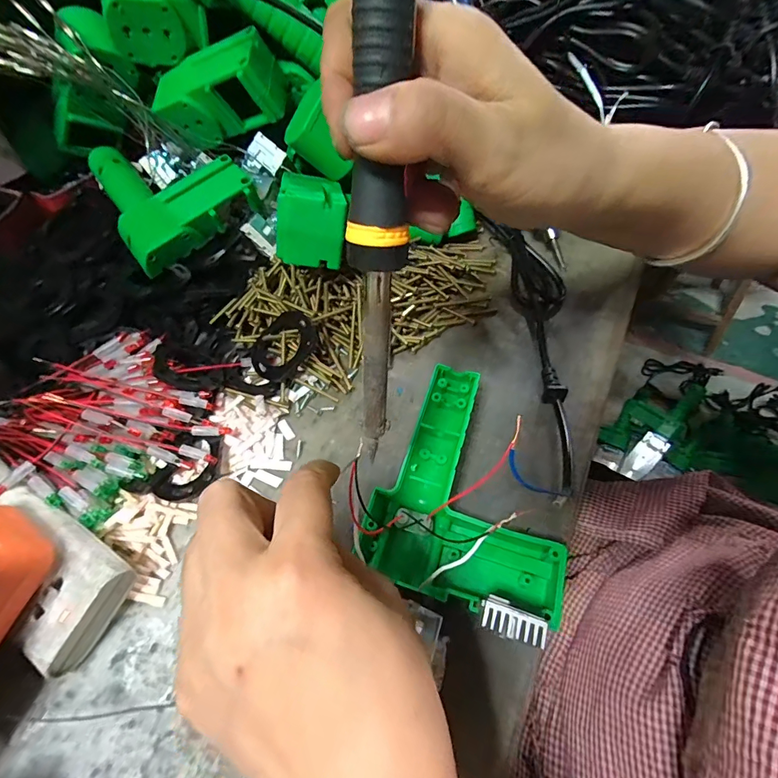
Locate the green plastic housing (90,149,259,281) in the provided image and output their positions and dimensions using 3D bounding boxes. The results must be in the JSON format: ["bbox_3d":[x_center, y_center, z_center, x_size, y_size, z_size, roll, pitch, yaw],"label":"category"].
[{"bbox_3d":[-0.202,-0.174,0.380,0.113,0.052,0.152,-39,63,-21],"label":"green plastic housing"}]

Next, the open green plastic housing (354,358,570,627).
[{"bbox_3d":[0.056,0.063,0.275,0.119,0.034,0.143,15,58,11],"label":"open green plastic housing"}]

